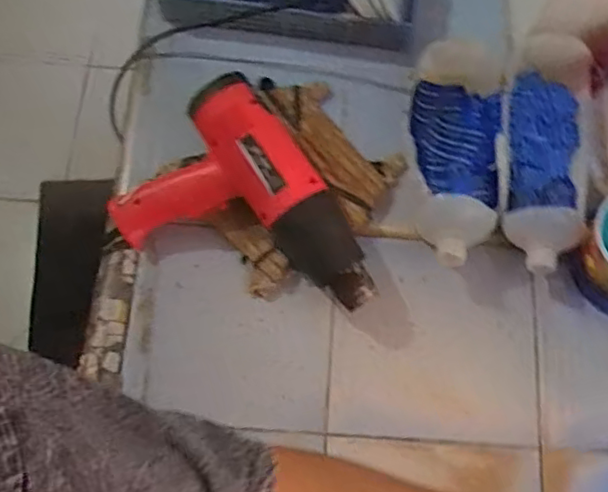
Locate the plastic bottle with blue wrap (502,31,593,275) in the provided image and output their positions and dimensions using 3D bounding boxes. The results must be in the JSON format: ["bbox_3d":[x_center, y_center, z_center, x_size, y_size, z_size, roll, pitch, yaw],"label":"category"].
[{"bbox_3d":[0.250,-0.097,0.657,0.084,0.061,0.259,10,72,3],"label":"plastic bottle with blue wrap"}]

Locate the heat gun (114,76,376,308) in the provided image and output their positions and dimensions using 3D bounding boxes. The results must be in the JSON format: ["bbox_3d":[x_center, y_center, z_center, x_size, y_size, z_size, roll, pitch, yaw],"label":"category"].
[{"bbox_3d":[-0.061,-0.014,0.611,0.175,0.105,0.240,-36,76,-11],"label":"heat gun"}]

